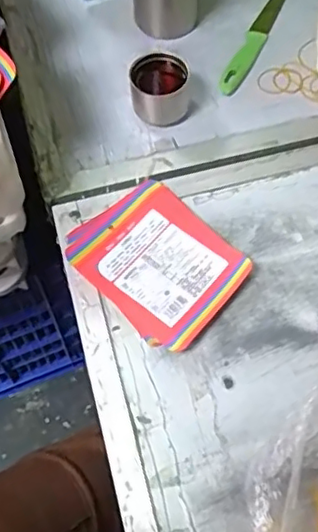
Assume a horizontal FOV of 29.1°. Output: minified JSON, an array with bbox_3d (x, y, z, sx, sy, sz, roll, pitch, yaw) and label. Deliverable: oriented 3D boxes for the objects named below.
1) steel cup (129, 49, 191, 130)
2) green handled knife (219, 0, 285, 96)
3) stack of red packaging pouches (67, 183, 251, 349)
[{"bbox_3d":[0.001,-0.187,0.645,0.059,0.053,0.054,0,62,1],"label":"steel cup"},{"bbox_3d":[0.112,-0.262,0.711,0.027,0.007,0.175,23,65,13],"label":"green handled knife"},{"bbox_3d":[0.000,-0.007,0.577,0.151,0.018,0.124,40,70,19],"label":"stack of red packaging pouches"}]

